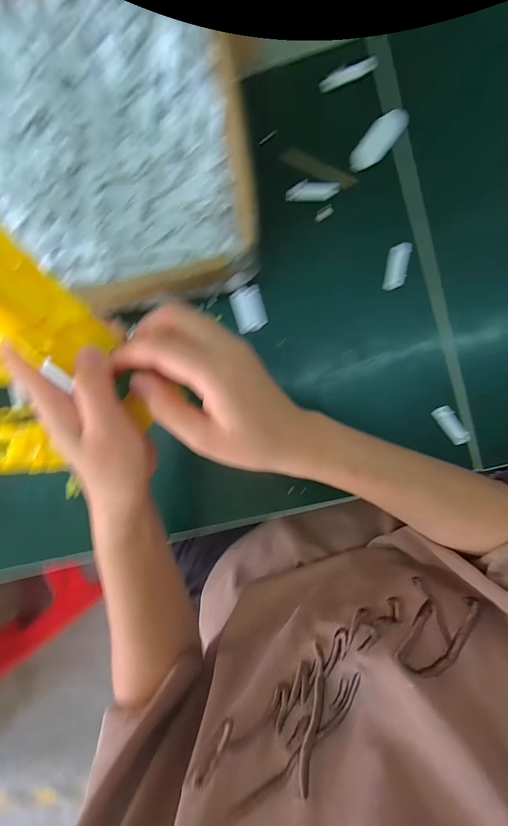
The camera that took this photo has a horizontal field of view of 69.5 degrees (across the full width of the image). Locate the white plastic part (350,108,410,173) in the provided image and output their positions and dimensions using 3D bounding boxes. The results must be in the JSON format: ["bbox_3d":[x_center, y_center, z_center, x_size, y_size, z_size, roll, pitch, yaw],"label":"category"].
[{"bbox_3d":[0.109,-0.239,0.321,0.024,0.008,0.058,41,95,1],"label":"white plastic part"}]

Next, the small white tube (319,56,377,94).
[{"bbox_3d":[0.084,-0.301,0.325,0.051,0.007,0.011,-17,92,5],"label":"small white tube"}]

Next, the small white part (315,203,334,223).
[{"bbox_3d":[0.063,-0.180,0.330,0.017,0.005,0.009,-27,91,5],"label":"small white part"}]

